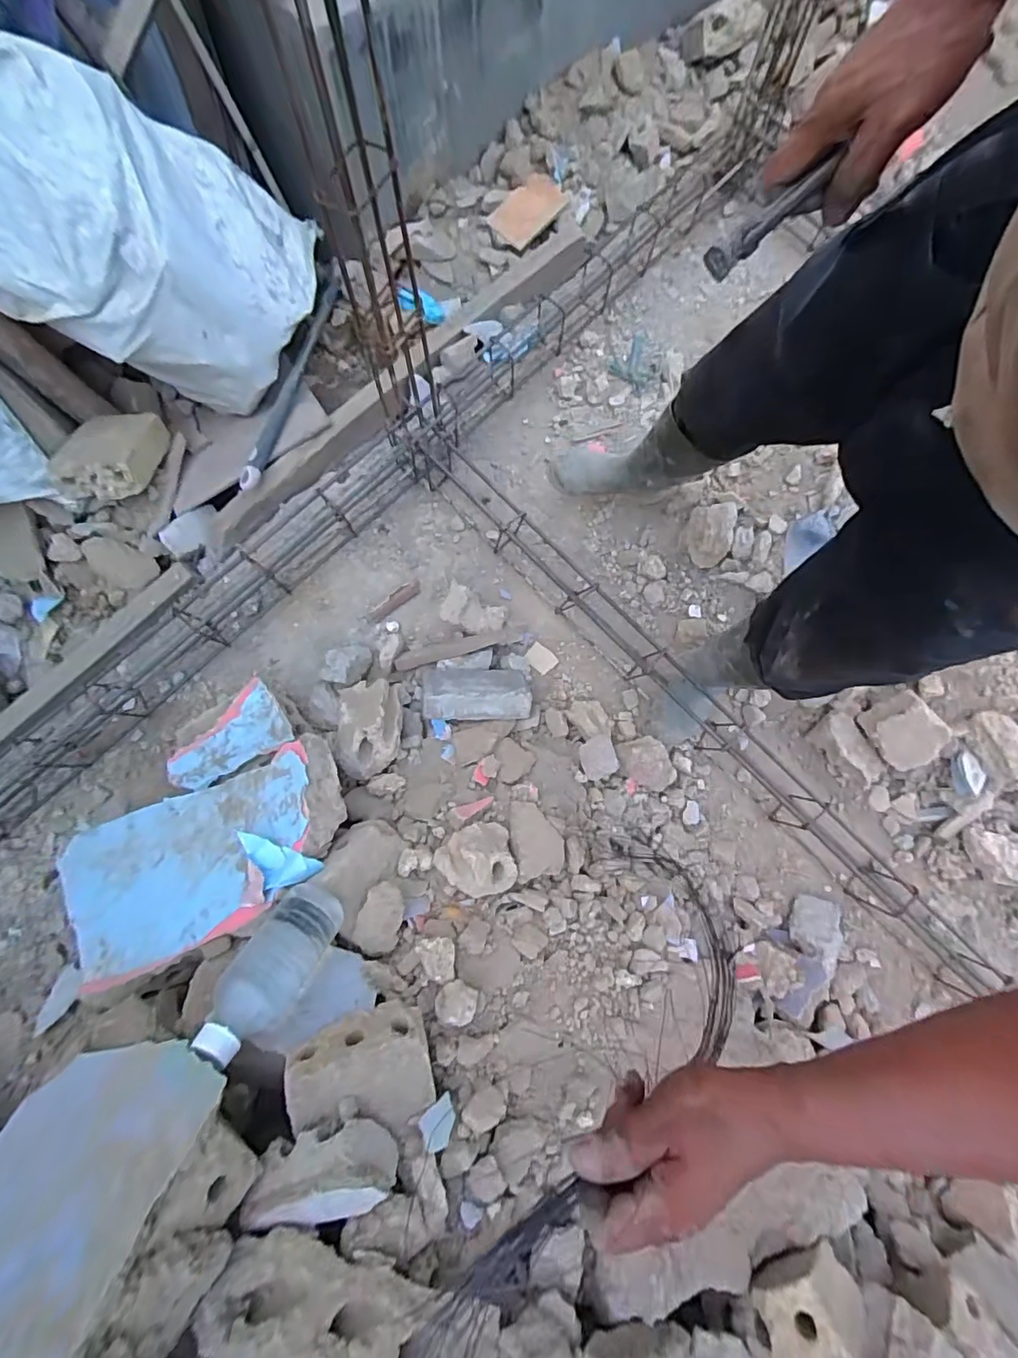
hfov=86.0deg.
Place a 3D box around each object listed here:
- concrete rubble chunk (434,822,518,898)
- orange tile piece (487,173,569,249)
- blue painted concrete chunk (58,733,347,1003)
[{"bbox_3d":[-0.055,0.294,0.884,0.123,0.069,0.108,-16,79,-3],"label":"concrete rubble chunk"},{"bbox_3d":[0.048,-1.193,1.382,0.124,0.023,0.195,36,81,6],"label":"orange tile piece"},{"bbox_3d":[-0.525,0.317,0.928,0.528,0.090,0.308,-22,54,6],"label":"blue painted concrete chunk"}]

